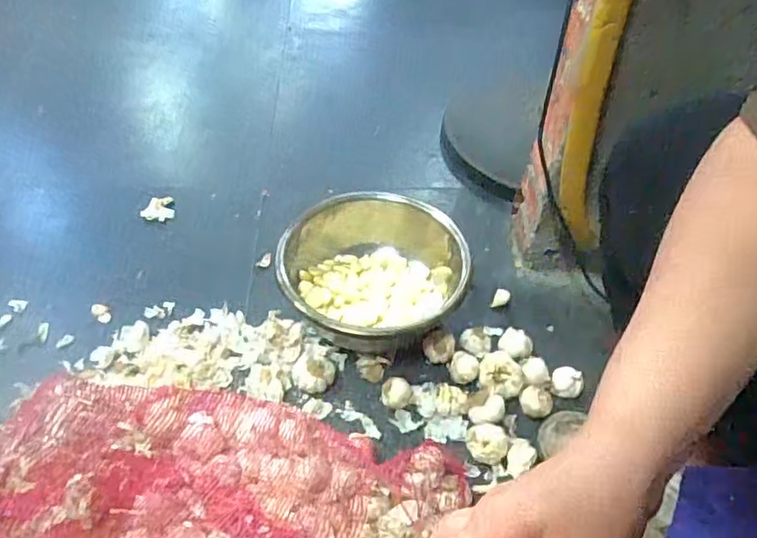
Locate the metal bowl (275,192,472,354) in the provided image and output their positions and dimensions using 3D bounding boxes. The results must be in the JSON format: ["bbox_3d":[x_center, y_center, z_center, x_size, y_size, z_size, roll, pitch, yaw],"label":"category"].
[{"bbox_3d":[-0.008,0.000,0.854,0.251,0.101,0.292,14,48,9],"label":"metal bowl"}]

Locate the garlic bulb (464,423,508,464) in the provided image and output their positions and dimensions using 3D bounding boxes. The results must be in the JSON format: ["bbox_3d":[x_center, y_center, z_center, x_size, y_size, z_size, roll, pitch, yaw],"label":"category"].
[{"bbox_3d":[0.133,0.216,0.727,0.052,0.037,0.044,16,49,11],"label":"garlic bulb"}]

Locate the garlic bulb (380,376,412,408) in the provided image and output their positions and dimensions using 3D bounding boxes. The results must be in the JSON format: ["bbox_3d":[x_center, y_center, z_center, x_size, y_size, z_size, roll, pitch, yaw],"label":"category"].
[{"bbox_3d":[0.022,0.160,0.765,0.037,0.033,0.039,2,48,-2],"label":"garlic bulb"}]

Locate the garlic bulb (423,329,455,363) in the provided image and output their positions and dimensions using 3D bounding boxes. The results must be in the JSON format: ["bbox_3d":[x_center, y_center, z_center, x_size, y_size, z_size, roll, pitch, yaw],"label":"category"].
[{"bbox_3d":[0.084,0.103,0.807,0.043,0.052,0.034,12,48,8],"label":"garlic bulb"}]

